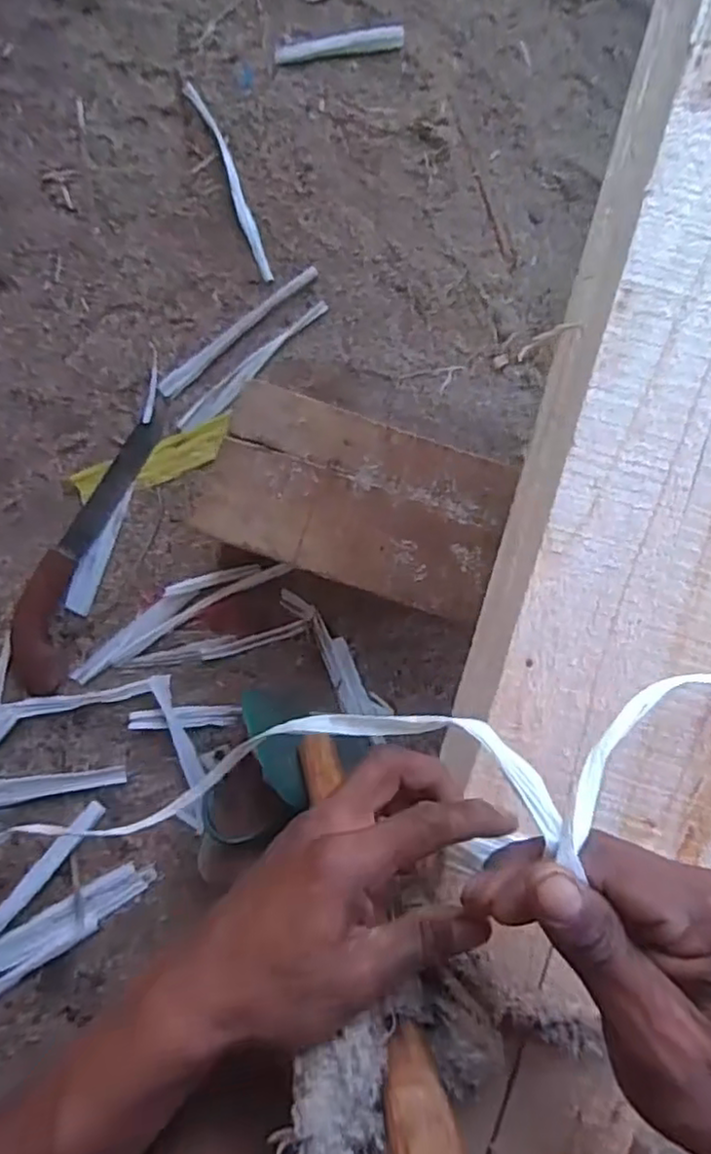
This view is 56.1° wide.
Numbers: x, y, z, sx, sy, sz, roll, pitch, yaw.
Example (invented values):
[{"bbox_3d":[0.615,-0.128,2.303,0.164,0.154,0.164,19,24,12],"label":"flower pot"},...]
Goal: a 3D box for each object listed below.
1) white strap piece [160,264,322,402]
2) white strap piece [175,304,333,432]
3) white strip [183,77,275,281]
[{"bbox_3d":[-0.106,-0.221,0.597,0.171,0.007,0.020,-39,88,-3],"label":"white strap piece"},{"bbox_3d":[-0.091,-0.185,0.595,0.167,0.006,0.021,-41,88,-3],"label":"white strap piece"},{"bbox_3d":[-0.111,-0.355,0.596,0.016,0.011,0.188,-23,87,-3],"label":"white strip"}]

